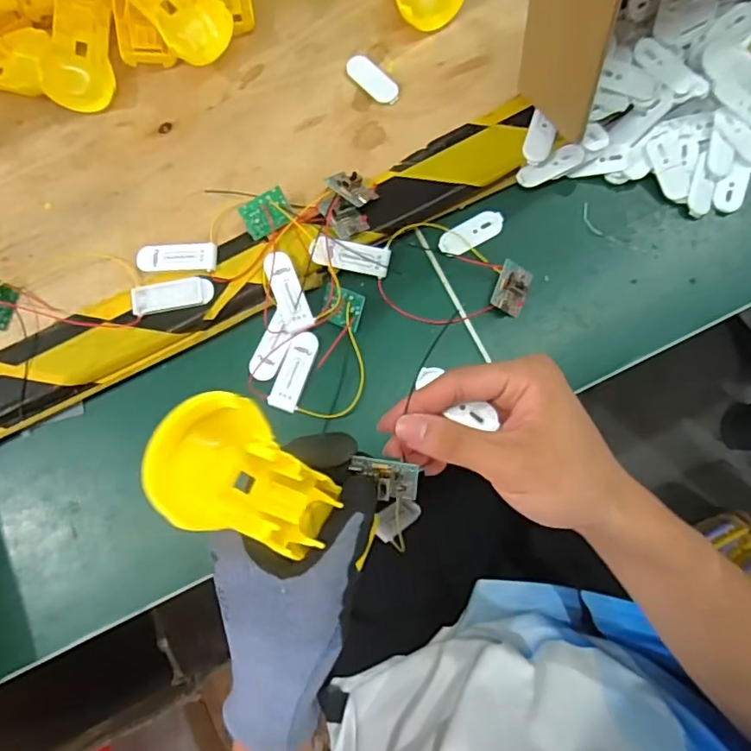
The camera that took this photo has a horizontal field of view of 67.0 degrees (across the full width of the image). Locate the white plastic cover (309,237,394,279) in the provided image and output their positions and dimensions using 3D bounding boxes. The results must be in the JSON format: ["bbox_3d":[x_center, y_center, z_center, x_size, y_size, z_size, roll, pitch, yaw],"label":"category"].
[{"bbox_3d":[-0.018,-0.085,0.405,0.057,0.012,0.021,9,83,-12],"label":"white plastic cover"}]

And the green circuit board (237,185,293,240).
[{"bbox_3d":[-0.078,-0.115,0.404,0.034,0.006,0.025,-26,107,7],"label":"green circuit board"}]

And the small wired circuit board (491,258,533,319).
[{"bbox_3d":[0.097,-0.062,0.401,0.022,0.014,0.036,23,81,8],"label":"small wired circuit board"}]

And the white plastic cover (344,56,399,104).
[{"bbox_3d":[-0.002,-0.224,0.430,0.020,0.006,0.049,-45,80,-5],"label":"white plastic cover"}]

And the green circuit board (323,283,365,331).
[{"bbox_3d":[-0.025,-0.049,0.403,0.038,0.008,0.026,23,103,34],"label":"green circuit board"}]

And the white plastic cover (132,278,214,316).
[{"bbox_3d":[-0.146,-0.058,0.410,0.058,0.004,0.021,-10,79,2],"label":"white plastic cover"}]

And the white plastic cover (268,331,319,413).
[{"bbox_3d":[-0.058,-0.004,0.403,0.021,0.004,0.057,19,81,7],"label":"white plastic cover"}]

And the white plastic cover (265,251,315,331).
[{"bbox_3d":[-0.063,-0.059,0.405,0.023,0.007,0.055,-20,97,-1],"label":"white plastic cover"}]

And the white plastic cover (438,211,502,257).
[{"bbox_3d":[0.070,-0.104,0.413,0.048,0.004,0.021,-29,79,-2],"label":"white plastic cover"}]

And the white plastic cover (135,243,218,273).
[{"bbox_3d":[-0.145,-0.086,0.415,0.058,0.010,0.020,0,79,4],"label":"white plastic cover"}]

